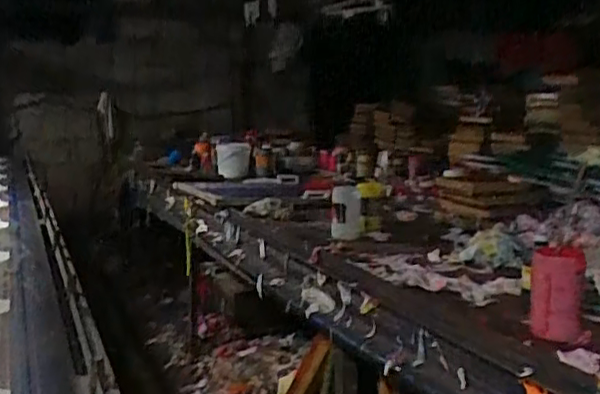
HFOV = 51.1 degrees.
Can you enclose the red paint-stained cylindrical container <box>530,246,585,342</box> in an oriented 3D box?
[{"bbox_3d":[0.486,0.186,1.188,0.093,0.158,0.090,4,10,24],"label":"red paint-stained cylindrical container"}]

